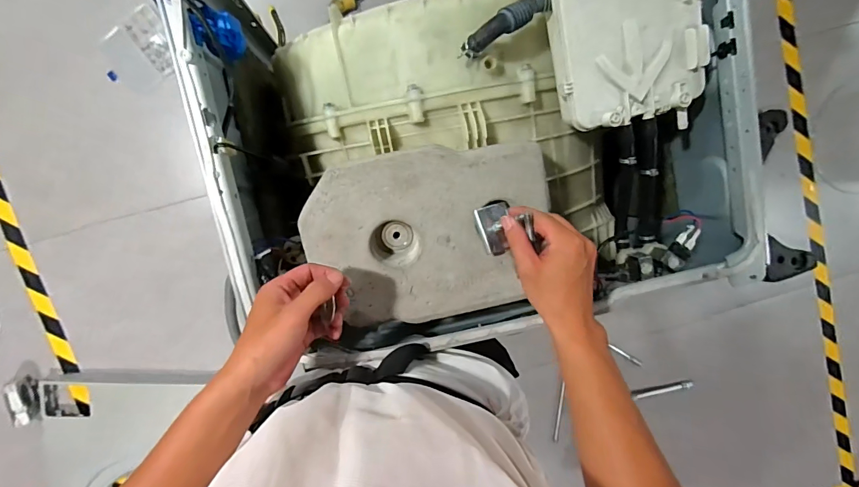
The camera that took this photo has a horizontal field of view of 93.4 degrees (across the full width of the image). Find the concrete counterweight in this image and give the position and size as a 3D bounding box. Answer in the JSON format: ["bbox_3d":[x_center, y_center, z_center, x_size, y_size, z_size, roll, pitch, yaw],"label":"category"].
[{"bbox_3d":[-0.001,-0.006,0.459,0.271,0.057,0.189,-12,98,-3],"label":"concrete counterweight"}]

